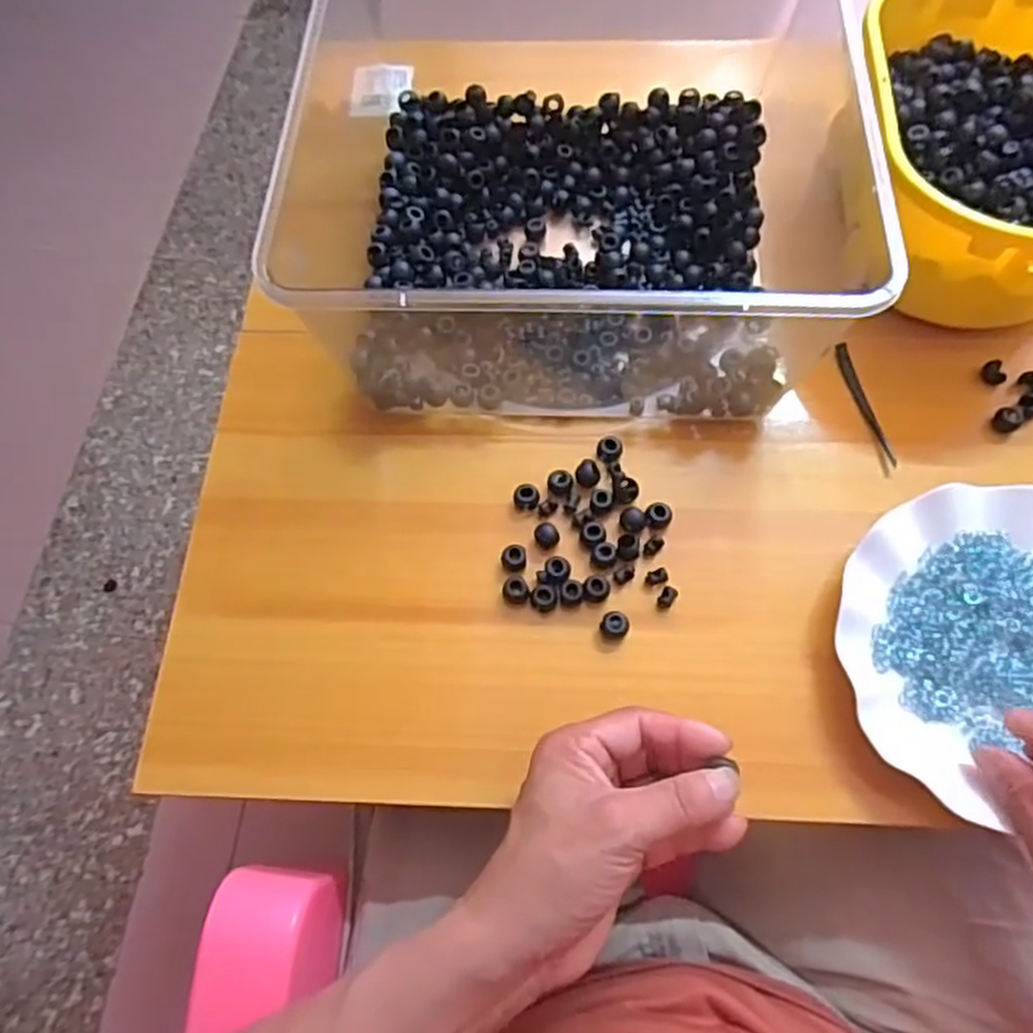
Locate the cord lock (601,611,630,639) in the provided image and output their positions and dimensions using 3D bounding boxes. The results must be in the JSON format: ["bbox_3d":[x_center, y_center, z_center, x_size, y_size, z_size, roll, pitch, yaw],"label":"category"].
[{"bbox_3d":[0.055,0.061,0.424,0.014,0.010,0.014,-1,66,2],"label":"cord lock"}]

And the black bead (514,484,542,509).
[{"bbox_3d":[0.006,-0.013,0.460,0.016,0.008,0.014,-1,66,1],"label":"black bead"}]

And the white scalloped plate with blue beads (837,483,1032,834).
[{"bbox_3d":[0.257,0.060,0.404,0.180,0.020,0.152,-22,67,-8],"label":"white scalloped plate with blue beads"}]

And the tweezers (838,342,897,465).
[{"bbox_3d":[0.221,-0.070,0.481,0.007,0.013,0.087,-14,66,-4],"label":"tweezers"}]

